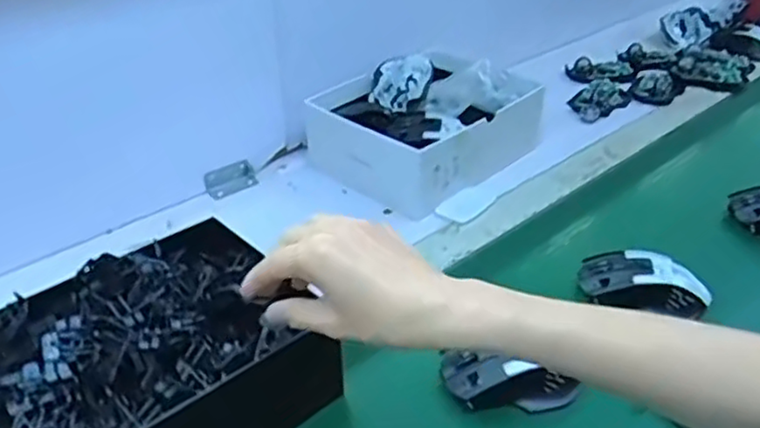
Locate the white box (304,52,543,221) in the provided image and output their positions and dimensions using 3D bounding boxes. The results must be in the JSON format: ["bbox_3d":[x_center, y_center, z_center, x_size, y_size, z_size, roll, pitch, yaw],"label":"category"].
[{"bbox_3d":[0.061,-0.111,0.838,0.242,0.091,0.205,-31,44,-34],"label":"white box"}]

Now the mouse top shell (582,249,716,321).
[{"bbox_3d":[0.239,0.065,0.615,0.112,0.039,0.064,18,40,28],"label":"mouse top shell"}]

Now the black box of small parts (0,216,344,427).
[{"bbox_3d":[-0.172,0.115,0.503,0.223,0.103,0.174,-29,42,-31],"label":"black box of small parts"}]

